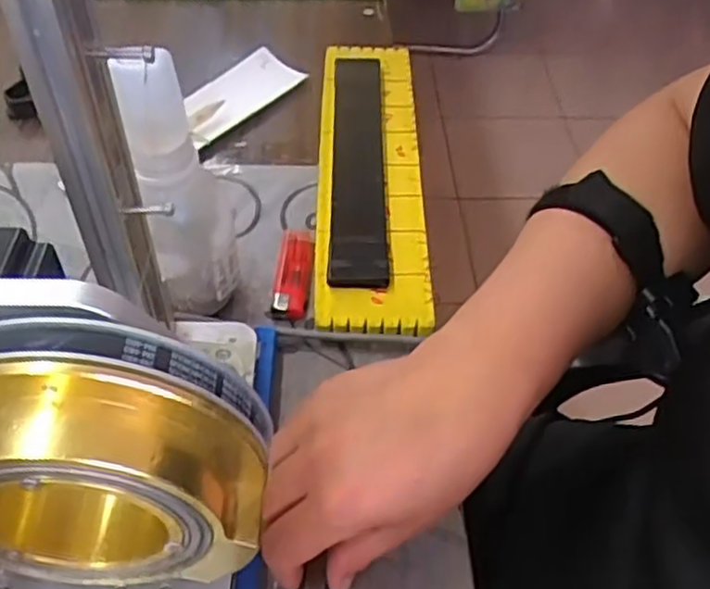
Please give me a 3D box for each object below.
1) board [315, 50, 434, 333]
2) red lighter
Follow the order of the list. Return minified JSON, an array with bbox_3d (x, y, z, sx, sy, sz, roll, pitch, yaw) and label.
[{"bbox_3d":[0.012,-0.099,0.561,0.078,0.024,0.314,1,49,-2],"label":"board"},{"bbox_3d":[-0.042,-0.017,0.498,0.026,0.009,0.083,6,49,2],"label":"red lighter"}]

